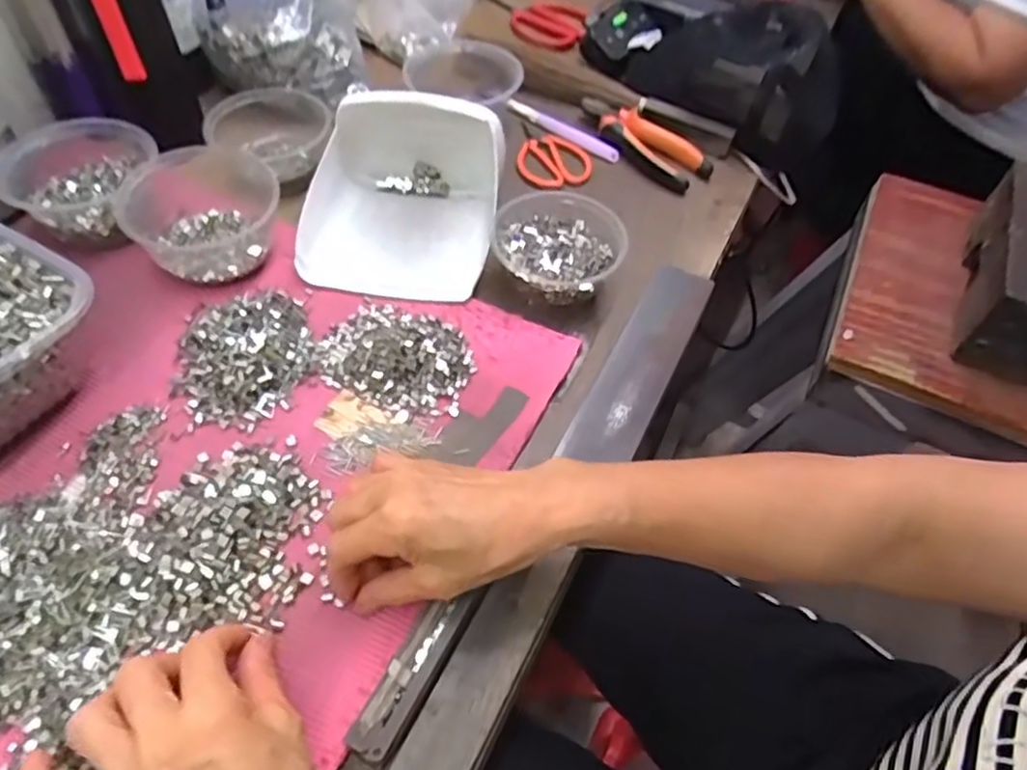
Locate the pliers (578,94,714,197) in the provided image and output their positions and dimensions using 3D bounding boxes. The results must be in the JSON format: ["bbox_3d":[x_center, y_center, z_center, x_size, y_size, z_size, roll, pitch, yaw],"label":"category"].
[{"bbox_3d":[0.127,-0.251,0.685,0.156,0.019,0.059,40,60,22],"label":"pliers"}]

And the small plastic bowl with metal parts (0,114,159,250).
[{"bbox_3d":[-0.349,-0.164,0.546,0.103,0.059,0.109,12,54,3],"label":"small plastic bowl with metal parts"}]

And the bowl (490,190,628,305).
[{"bbox_3d":[0.035,-0.107,0.549,0.100,0.049,0.099,3,54,-4],"label":"bowl"}]

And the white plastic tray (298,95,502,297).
[{"bbox_3d":[-0.092,-0.163,0.556,0.156,0.078,0.167,6,54,-1],"label":"white plastic tray"}]

